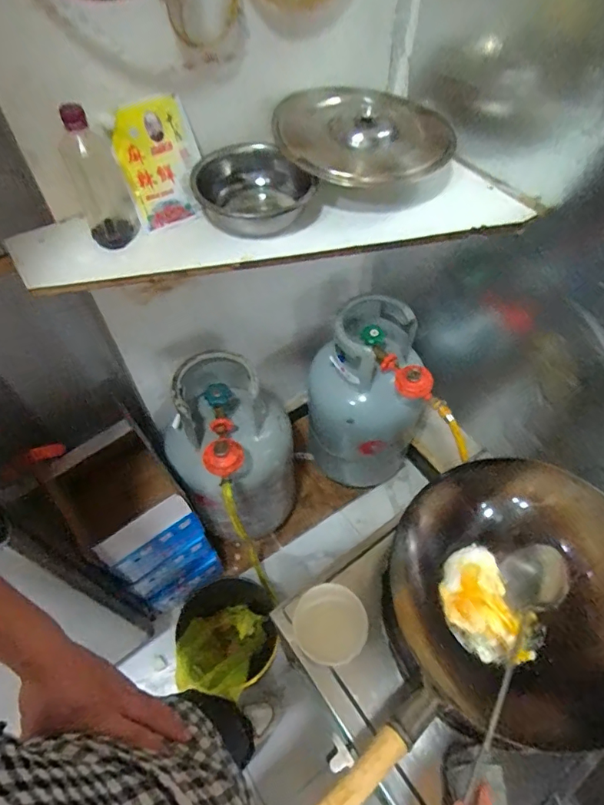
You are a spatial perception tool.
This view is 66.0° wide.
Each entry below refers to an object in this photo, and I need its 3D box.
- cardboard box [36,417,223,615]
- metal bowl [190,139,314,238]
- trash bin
[{"bbox_3d":[-0.429,0.311,1.241,0.243,0.503,0.323,-37,62,-22],"label":"cardboard box"},{"bbox_3d":[-0.078,-0.360,0.790,0.181,0.083,0.183,-1,55,1],"label":"metal bowl"},{"bbox_3d":[-0.188,0.612,1.209,0.232,0.268,0.273,-11,56,-7],"label":"trash bin"}]

